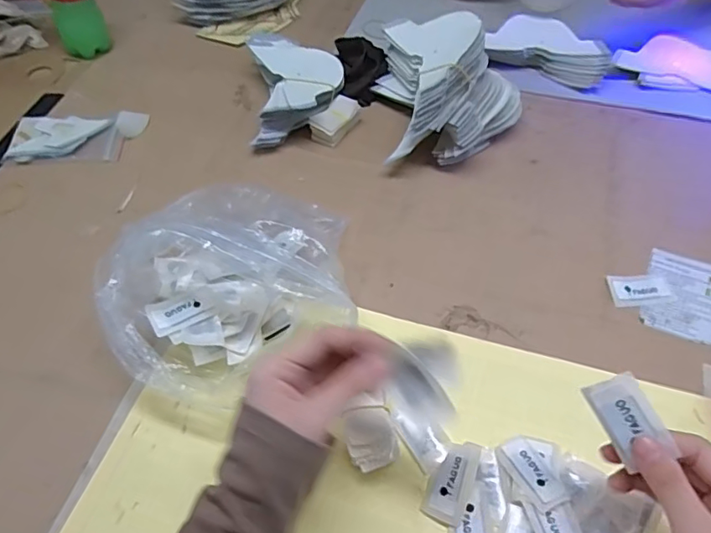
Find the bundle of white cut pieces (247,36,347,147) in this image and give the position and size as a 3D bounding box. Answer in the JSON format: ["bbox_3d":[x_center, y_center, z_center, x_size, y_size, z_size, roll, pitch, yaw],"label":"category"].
[{"bbox_3d":[-0.068,-0.216,0.636,0.109,0.044,0.168,-5,54,-1],"label":"bundle of white cut pieces"}]

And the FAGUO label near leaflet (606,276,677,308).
[{"bbox_3d":[0.249,0.020,0.464,0.055,0.004,0.030,-3,54,0],"label":"FAGUO label near leaflet"}]

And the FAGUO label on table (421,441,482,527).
[{"bbox_3d":[0.069,0.152,0.378,0.029,0.011,0.056,13,73,37],"label":"FAGUO label on table"}]

